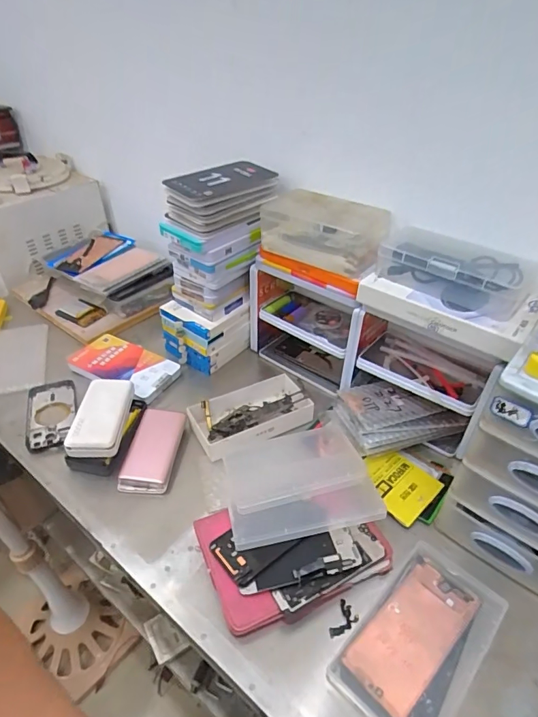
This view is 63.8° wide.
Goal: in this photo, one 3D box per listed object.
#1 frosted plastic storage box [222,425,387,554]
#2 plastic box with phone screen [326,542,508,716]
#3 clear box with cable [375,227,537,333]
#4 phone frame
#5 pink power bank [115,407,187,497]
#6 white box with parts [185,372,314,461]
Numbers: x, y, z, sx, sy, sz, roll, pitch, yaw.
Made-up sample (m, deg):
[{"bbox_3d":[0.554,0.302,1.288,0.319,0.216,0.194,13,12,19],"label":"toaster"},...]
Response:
[{"bbox_3d":[0.034,0.164,0.578,0.185,0.054,0.162,-10,42,-11],"label":"frosted plastic storage box"},{"bbox_3d":[0.161,0.291,0.453,0.110,0.018,0.191,30,46,31],"label":"plastic box with phone screen"},{"bbox_3d":[0.234,-0.110,0.563,0.184,0.057,0.108,25,44,27],"label":"clear box with cable"},{"bbox_3d":[-0.353,0.090,0.701,0.072,0.012,0.142,-13,40,-18],"label":"phone frame"},{"bbox_3d":[-0.171,0.135,0.639,0.068,0.025,0.129,5,38,5],"label":"pink power bank"},{"bbox_3d":[-0.027,0.092,0.687,0.180,0.034,0.116,-17,42,-23],"label":"white box with parts"}]

